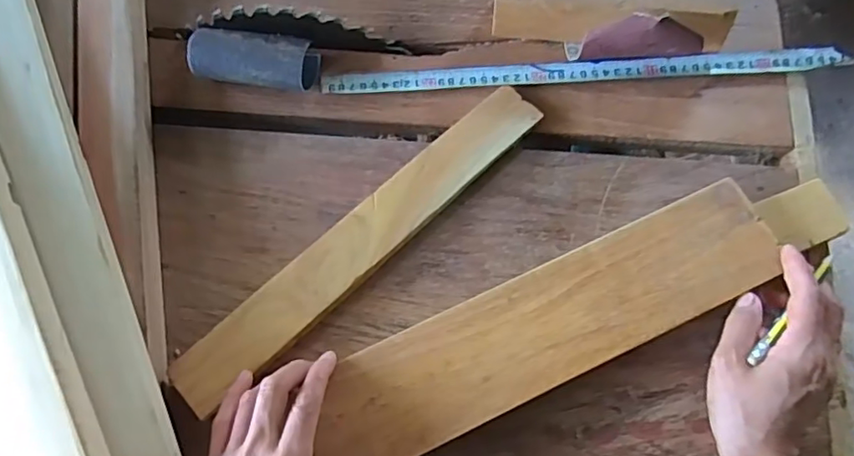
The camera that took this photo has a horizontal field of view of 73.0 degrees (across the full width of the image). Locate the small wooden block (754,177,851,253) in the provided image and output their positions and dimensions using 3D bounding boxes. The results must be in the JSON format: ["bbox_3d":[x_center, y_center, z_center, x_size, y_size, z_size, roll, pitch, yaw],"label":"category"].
[{"bbox_3d":[0.291,-0.009,0.449,0.065,0.006,0.046,-20,79,-9],"label":"small wooden block"}]

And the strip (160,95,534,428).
[{"bbox_3d":[-0.048,0.008,0.468,0.355,0.018,0.047,-42,75,-11],"label":"strip"}]

